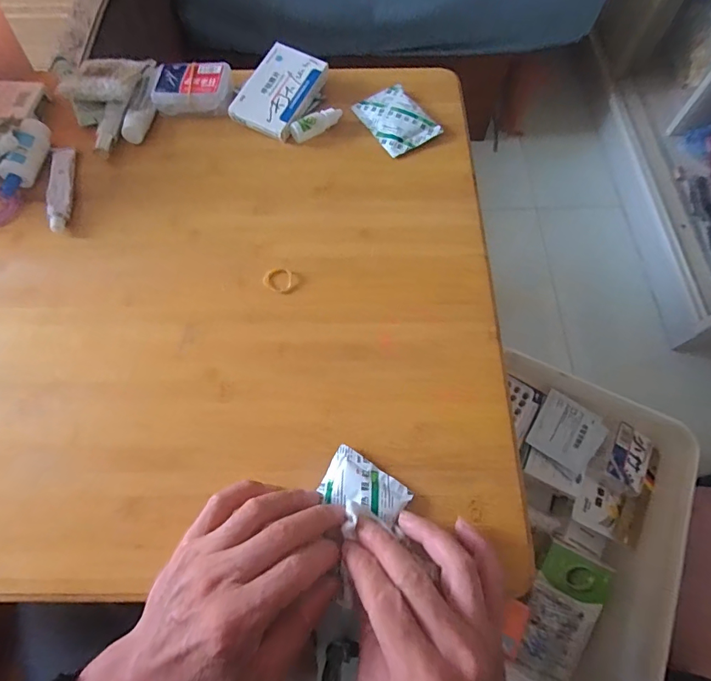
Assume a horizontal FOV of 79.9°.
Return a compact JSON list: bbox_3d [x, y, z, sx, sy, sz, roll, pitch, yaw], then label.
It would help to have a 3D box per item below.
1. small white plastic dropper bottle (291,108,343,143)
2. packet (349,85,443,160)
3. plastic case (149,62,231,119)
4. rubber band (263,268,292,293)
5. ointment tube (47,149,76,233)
[{"bbox_3d":[-0.044,-0.248,0.484,0.063,0.018,0.016,-25,69,-9],"label":"small white plastic dropper bottle"},{"bbox_3d":[0.046,-0.260,0.496,0.065,0.009,0.097,-31,70,-11],"label":"packet"},{"bbox_3d":[-0.189,-0.299,0.504,0.085,0.022,0.068,5,67,3],"label":"plastic case"},{"bbox_3d":[-0.076,-0.060,0.414,0.027,0.004,0.026,13,68,7],"label":"rubber band"},{"bbox_3d":[-0.316,-0.162,0.454,0.020,0.010,0.111,-10,67,-3],"label":"ointment tube"}]

